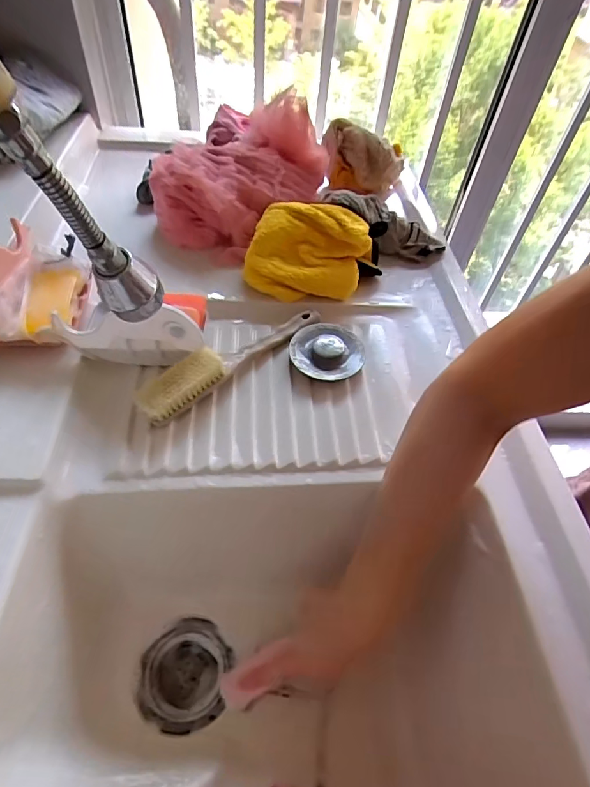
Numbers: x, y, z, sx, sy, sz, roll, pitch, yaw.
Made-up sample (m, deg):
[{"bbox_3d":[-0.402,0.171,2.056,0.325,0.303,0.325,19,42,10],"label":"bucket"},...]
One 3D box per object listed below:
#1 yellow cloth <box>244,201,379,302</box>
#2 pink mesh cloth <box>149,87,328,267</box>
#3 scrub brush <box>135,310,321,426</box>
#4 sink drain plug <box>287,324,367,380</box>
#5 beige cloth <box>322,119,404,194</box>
[{"bbox_3d":[0.016,-0.174,0.549,0.144,0.037,0.114,7,95,3],"label":"yellow cloth"},{"bbox_3d":[-0.068,-0.316,0.623,0.207,0.135,0.242,16,51,7],"label":"pink mesh cloth"},{"bbox_3d":[-0.065,-0.044,0.485,0.226,0.038,0.036,-35,62,-30],"label":"scrub brush"},{"bbox_3d":[0.037,-0.050,0.504,0.082,0.026,0.086,4,50,-3],"label":"sink drain plug"},{"bbox_3d":[0.108,-0.376,0.708,0.124,0.082,0.071,4,50,-3],"label":"beige cloth"}]

